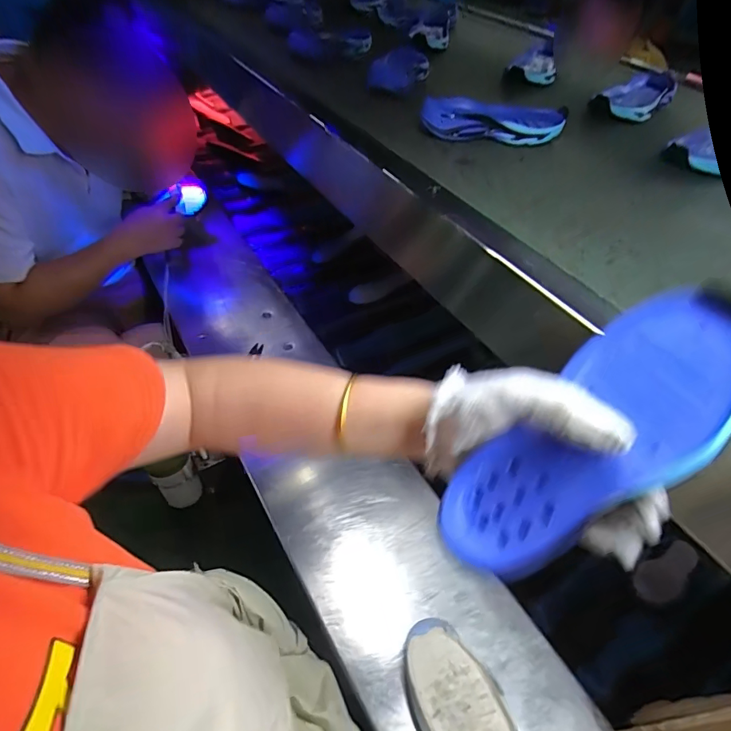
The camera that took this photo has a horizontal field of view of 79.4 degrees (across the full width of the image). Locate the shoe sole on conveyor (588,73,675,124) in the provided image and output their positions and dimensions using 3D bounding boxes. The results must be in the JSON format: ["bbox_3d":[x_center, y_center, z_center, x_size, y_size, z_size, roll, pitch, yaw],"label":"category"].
[{"bbox_3d":[0.439,-0.434,0.713,0.078,0.040,0.186,37,54,25],"label":"shoe sole on conveyor"}]

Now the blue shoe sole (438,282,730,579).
[{"bbox_3d":[0.128,0.042,0.250,0.201,0.018,0.079,-44,57,8],"label":"blue shoe sole"}]

